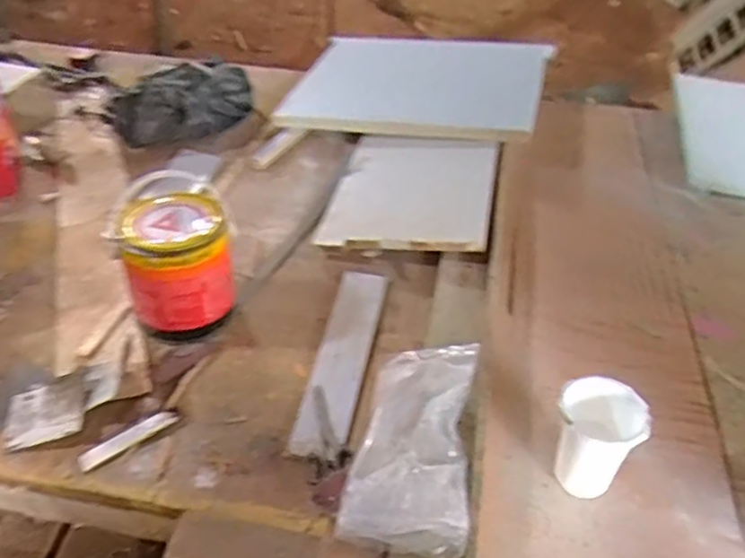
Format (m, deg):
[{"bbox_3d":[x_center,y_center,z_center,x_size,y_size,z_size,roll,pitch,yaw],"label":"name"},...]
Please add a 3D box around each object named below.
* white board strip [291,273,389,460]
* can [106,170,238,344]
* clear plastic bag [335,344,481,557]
[{"bbox_3d":[-0.042,0.106,0.950,0.080,0.009,0.333,0,42,14],"label":"white board strip"},{"bbox_3d":[-0.277,-0.024,0.968,0.154,0.177,0.149,2,42,-2],"label":"can"},{"bbox_3d":[0.055,0.195,0.808,0.136,0.059,0.280,10,42,7],"label":"clear plastic bag"}]

